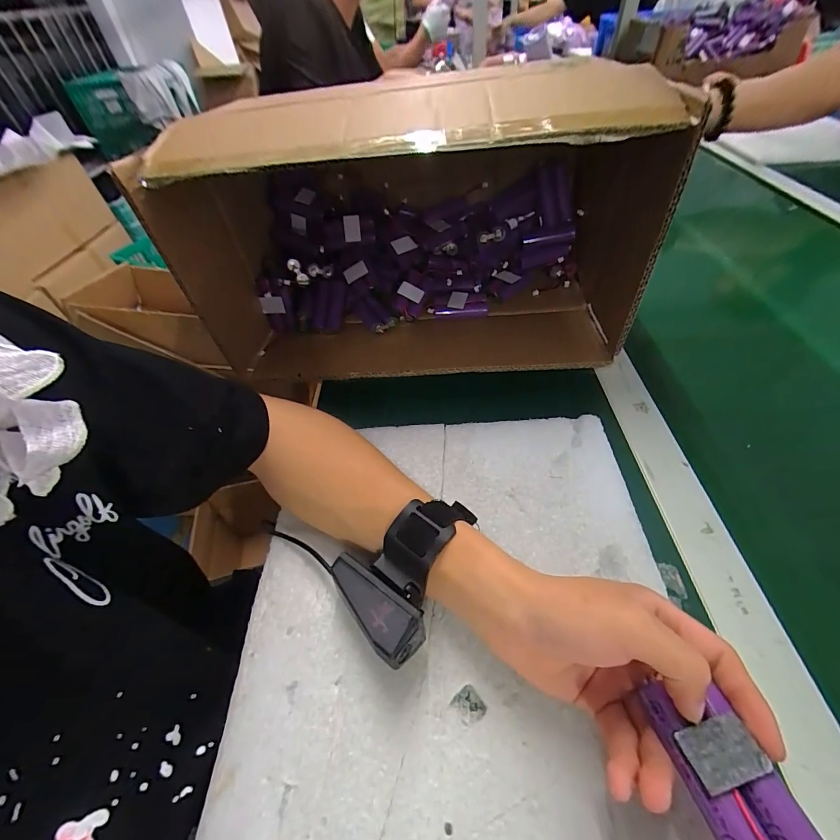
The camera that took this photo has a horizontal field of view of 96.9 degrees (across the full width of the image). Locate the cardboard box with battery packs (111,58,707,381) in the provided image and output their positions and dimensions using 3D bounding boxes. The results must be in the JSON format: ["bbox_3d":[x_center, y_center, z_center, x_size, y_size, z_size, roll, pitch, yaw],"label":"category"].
[{"bbox_3d":[0.004,-0.217,0.413,0.479,0.211,0.254,-1,50,3],"label":"cardboard box with battery packs"}]

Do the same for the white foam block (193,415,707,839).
[{"bbox_3d":[0.022,0.156,0.222,0.271,0.012,0.394,-2,50,2],"label":"white foam block"}]

